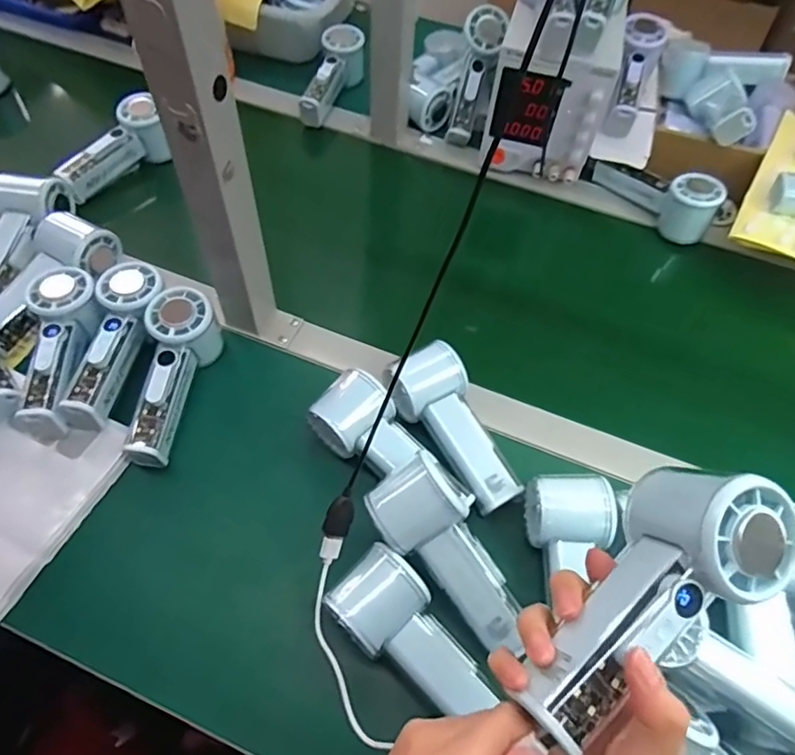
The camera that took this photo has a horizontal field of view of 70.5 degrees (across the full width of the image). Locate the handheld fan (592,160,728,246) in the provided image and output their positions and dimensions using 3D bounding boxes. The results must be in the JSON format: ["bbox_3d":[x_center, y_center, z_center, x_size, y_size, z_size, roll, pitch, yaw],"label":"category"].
[{"bbox_3d":[0.304,-0.217,0.668,0.152,0.060,0.047,27,59,14],"label":"handheld fan"}]

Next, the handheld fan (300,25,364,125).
[{"bbox_3d":[-0.091,-0.404,0.759,0.056,0.056,0.161,21,74,10],"label":"handheld fan"}]

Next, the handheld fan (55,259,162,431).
[{"bbox_3d":[-0.245,-0.033,0.498,0.052,0.042,0.153,3,57,-2],"label":"handheld fan"}]

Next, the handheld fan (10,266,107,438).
[{"bbox_3d":[-0.294,-0.021,0.493,0.059,0.051,0.154,-4,57,-6],"label":"handheld fan"}]

